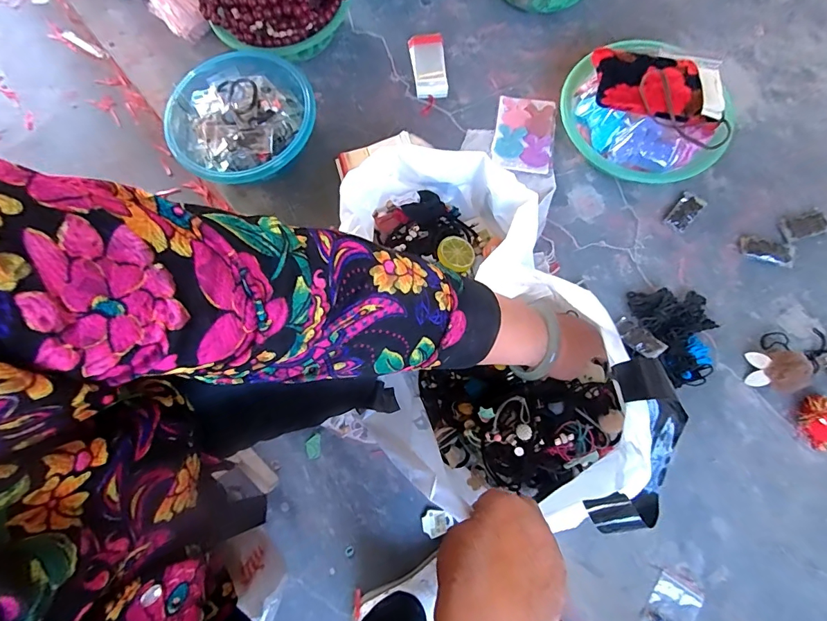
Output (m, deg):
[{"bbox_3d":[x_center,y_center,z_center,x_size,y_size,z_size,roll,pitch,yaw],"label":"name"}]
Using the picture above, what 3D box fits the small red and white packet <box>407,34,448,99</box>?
[{"bbox_3d":[0.025,-0.417,0.720,0.057,0.018,0.130,-4,75,0],"label":"small red and white packet"}]

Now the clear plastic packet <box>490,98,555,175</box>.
[{"bbox_3d":[0.180,-0.287,0.685,0.092,0.011,0.140,9,75,4],"label":"clear plastic packet"}]

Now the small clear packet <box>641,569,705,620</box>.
[{"bbox_3d":[0.313,0.359,0.508,0.050,0.014,0.069,37,79,11],"label":"small clear packet"}]

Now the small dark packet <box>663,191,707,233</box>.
[{"bbox_3d":[0.412,-0.150,0.641,0.035,0.005,0.069,42,80,11],"label":"small dark packet"}]

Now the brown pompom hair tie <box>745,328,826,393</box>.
[{"bbox_3d":[0.515,0.058,0.562,0.139,0.043,0.071,-25,76,-5],"label":"brown pompom hair tie"}]

